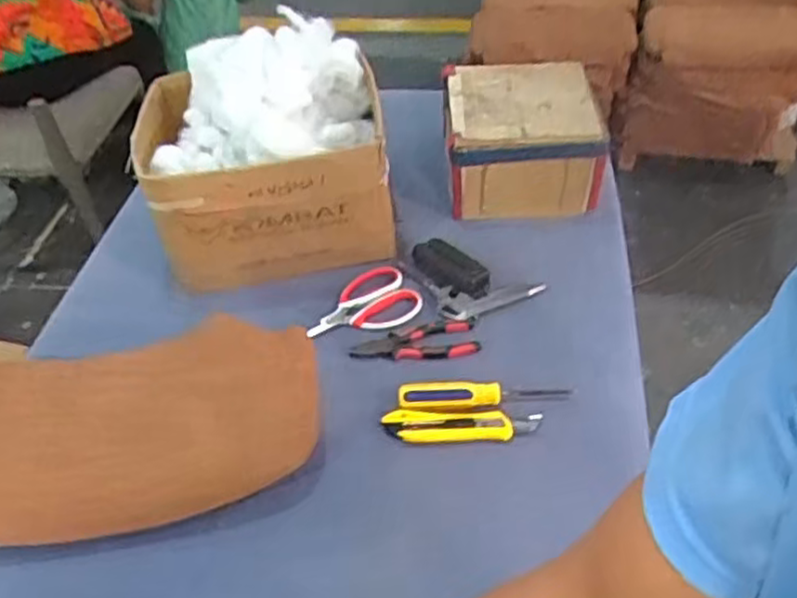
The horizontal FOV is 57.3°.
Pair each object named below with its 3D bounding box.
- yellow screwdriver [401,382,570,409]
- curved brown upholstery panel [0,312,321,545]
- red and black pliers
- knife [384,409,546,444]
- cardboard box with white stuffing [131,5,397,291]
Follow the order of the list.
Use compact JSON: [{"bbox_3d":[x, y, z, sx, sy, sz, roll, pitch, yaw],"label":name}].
[{"bbox_3d":[0.095,0.106,0.804,0.186,0.026,0.034,-4,45,2],"label":"yellow screwdriver"},{"bbox_3d":[-0.294,0.124,0.775,0.420,0.061,0.229,-10,45,-4],"label":"curved brown upholstery panel"},{"bbox_3d":[0.020,0.051,0.867,0.145,0.012,0.053,-5,45,1],"label":"red and black pliers"},{"bbox_3d":[0.068,0.136,0.781,0.165,0.018,0.033,-3,45,3],"label":"knife"},{"bbox_3d":[-0.168,-0.184,0.930,0.302,0.249,0.222,-5,45,0],"label":"cardboard box with white stuffing"}]

